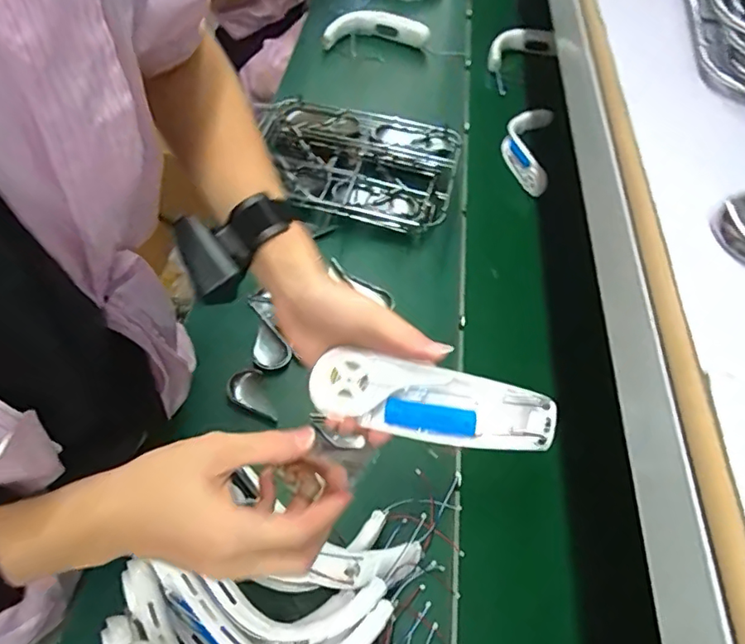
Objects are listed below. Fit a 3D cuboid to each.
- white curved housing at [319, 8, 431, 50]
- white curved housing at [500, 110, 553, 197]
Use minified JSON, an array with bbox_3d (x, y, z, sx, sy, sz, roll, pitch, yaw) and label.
[{"bbox_3d":[0.004,-0.672,1.204,0.243,0.068,0.065,-8,56,-11],"label":"white curved housing"},{"bbox_3d":[0.288,-0.328,0.986,0.086,0.058,0.240,15,55,5],"label":"white curved housing"}]

